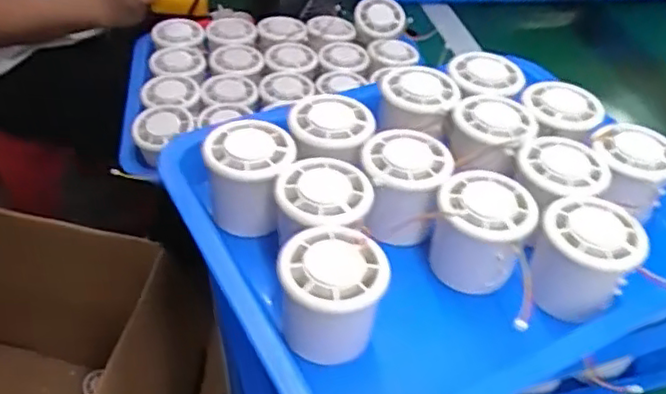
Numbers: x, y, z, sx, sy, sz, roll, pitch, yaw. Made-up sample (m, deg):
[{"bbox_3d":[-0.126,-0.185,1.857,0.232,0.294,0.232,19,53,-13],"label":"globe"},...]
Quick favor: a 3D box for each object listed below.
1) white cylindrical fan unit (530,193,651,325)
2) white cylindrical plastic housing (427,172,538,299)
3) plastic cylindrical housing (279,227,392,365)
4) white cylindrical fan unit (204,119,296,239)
[{"bbox_3d":[0.151,0.036,0.395,0.056,0.053,0.059,4,44,-3],"label":"white cylindrical fan unit"},{"bbox_3d":[0.090,0.025,0.407,0.054,0.066,0.055,4,44,-3],"label":"white cylindrical plastic housing"},{"bbox_3d":[-0.001,0.054,0.357,0.054,0.053,0.055,4,44,-3],"label":"plastic cylindrical housing"},{"bbox_3d":[-0.054,-0.010,0.422,0.055,0.056,0.058,4,44,-3],"label":"white cylindrical fan unit"}]

